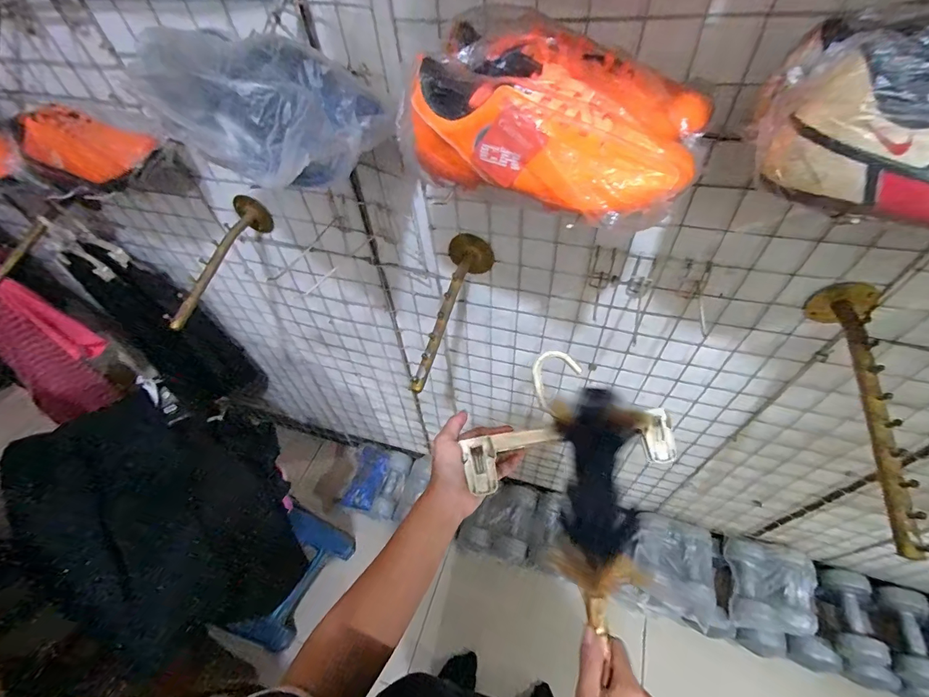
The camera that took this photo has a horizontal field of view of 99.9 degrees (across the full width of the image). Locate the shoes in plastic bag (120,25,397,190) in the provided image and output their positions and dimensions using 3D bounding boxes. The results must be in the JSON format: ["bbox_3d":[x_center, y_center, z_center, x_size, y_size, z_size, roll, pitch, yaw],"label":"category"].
[{"bbox_3d":[-0.185,-0.227,0.368,0.184,0.095,0.136,23,58,18],"label":"shoes in plastic bag"}]

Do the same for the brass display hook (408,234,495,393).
[{"bbox_3d":[-0.016,-0.057,0.564,0.069,0.063,0.247,10,55,10],"label":"brass display hook"}]

